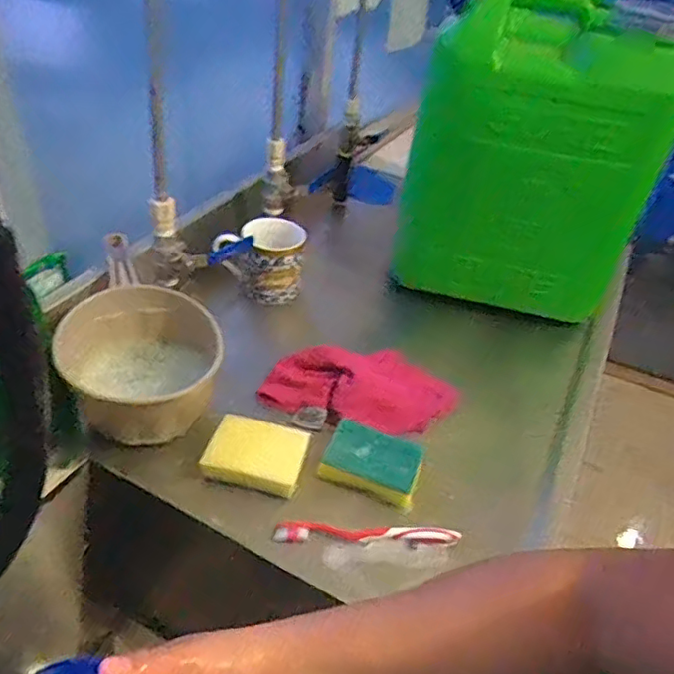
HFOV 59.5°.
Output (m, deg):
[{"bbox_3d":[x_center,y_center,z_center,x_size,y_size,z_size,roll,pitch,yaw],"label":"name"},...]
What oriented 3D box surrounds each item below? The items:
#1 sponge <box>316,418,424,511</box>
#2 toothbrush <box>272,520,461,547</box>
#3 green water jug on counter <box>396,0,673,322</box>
[{"bbox_3d":[0.040,0.136,0.653,0.104,0.028,0.075,17,40,12],"label":"sponge"},{"bbox_3d":[0.031,0.199,0.601,0.186,0.011,0.022,4,39,-4],"label":"toothbrush"},{"bbox_3d":[0.292,-0.264,0.869,0.345,0.397,0.250,12,39,6],"label":"green water jug on counter"}]

